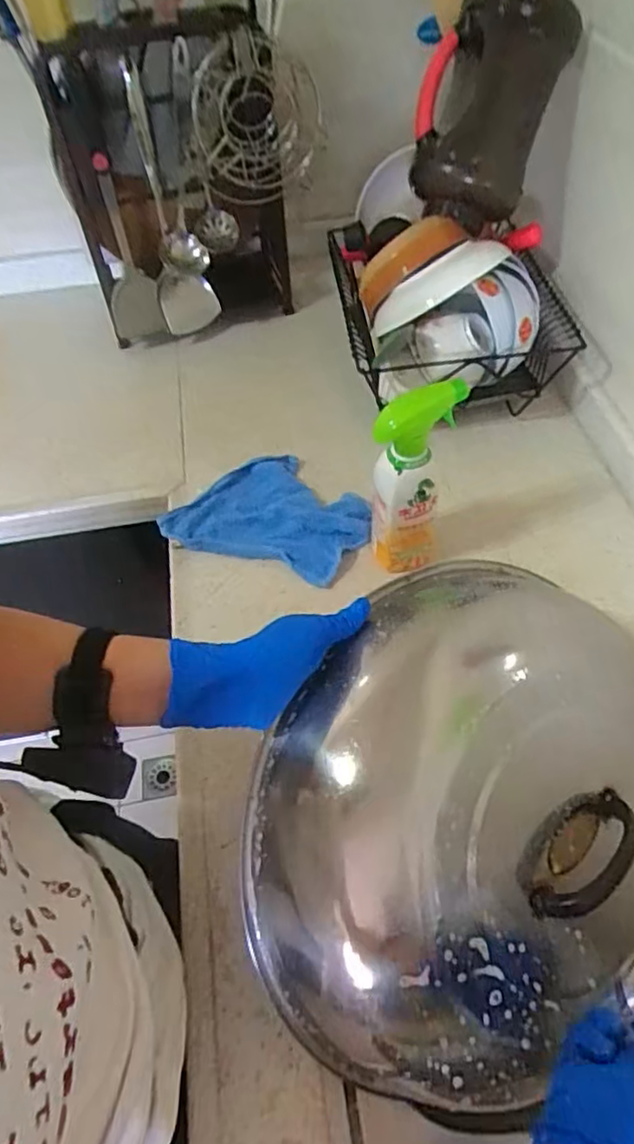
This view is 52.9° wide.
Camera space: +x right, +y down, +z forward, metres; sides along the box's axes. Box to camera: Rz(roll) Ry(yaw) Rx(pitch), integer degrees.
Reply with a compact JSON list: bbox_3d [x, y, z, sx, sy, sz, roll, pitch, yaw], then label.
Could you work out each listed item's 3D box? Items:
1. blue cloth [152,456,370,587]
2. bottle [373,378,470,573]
[{"bbox_3d":[-0.053,-0.073,0.797,0.228,0.022,0.170,21,57,18],"label":"blue cloth"},{"bbox_3d":[0.101,-0.094,0.681,0.073,0.230,0.068,10,55,11],"label":"bottle"}]

